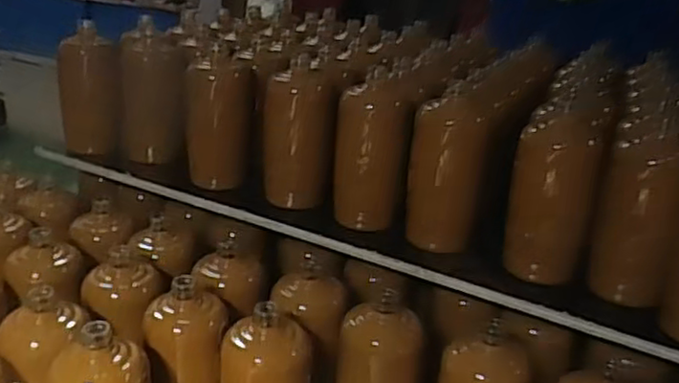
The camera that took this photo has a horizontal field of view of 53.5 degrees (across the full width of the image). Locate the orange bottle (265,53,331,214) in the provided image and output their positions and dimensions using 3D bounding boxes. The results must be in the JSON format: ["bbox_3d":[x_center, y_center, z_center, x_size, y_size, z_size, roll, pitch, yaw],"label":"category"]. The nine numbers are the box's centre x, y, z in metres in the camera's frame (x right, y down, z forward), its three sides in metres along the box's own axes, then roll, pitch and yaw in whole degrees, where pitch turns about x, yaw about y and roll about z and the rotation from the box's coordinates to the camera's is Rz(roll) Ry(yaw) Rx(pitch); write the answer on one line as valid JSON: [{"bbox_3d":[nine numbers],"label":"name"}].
[{"bbox_3d":[-0.053,-0.065,0.850,0.083,0.172,0.075,0,22,-12],"label":"orange bottle"}]

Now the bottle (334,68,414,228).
[{"bbox_3d":[0.038,-0.053,0.827,0.086,0.177,0.104,6,21,4],"label":"bottle"}]

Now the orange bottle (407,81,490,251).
[{"bbox_3d":[0.125,-0.029,0.787,0.085,0.177,0.084,9,22,11],"label":"orange bottle"}]

